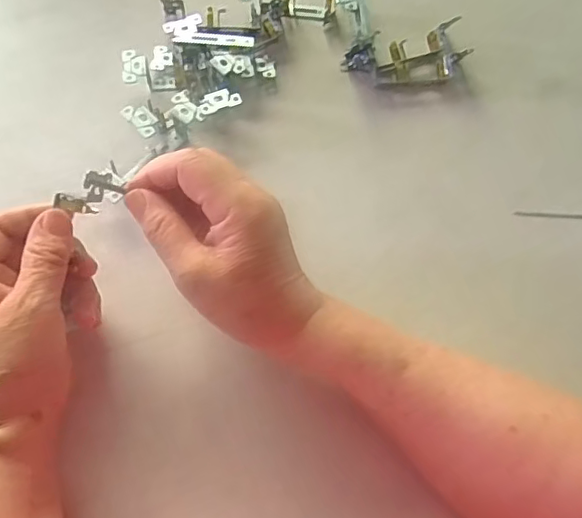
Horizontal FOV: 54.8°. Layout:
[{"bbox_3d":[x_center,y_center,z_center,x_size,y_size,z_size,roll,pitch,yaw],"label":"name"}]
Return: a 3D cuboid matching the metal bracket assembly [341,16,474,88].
[{"bbox_3d":[0.103,-0.176,0.493,0.104,0.022,0.050,-14,67,-9],"label":"metal bracket assembly"}]

